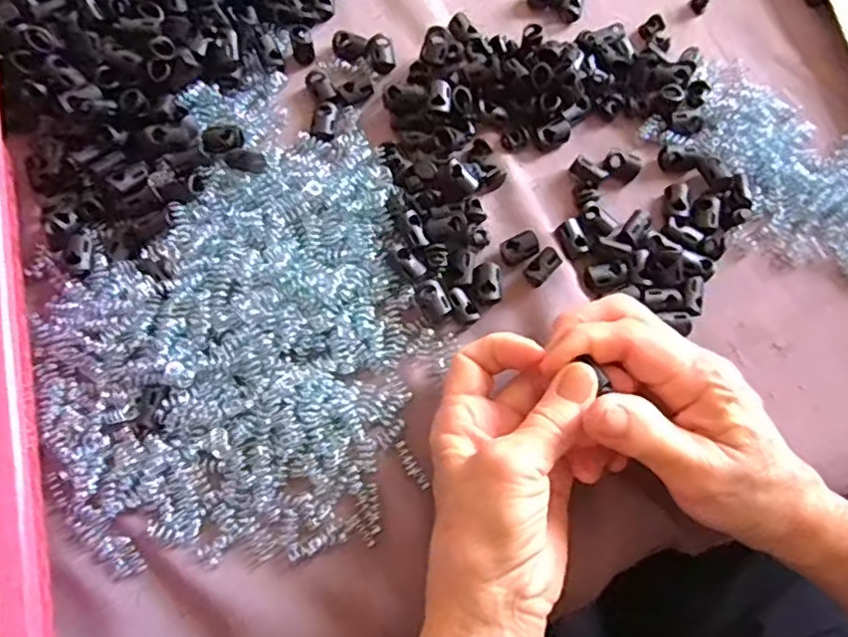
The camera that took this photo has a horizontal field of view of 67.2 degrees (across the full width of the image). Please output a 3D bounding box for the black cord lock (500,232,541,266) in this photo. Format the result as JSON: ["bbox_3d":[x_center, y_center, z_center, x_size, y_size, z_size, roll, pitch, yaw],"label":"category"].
[{"bbox_3d":[0.049,-0.036,0.327,0.018,0.010,0.012,-19,75,-9],"label":"black cord lock"}]

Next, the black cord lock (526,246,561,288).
[{"bbox_3d":[0.060,-0.026,0.323,0.011,0.011,0.018,44,76,9],"label":"black cord lock"}]

